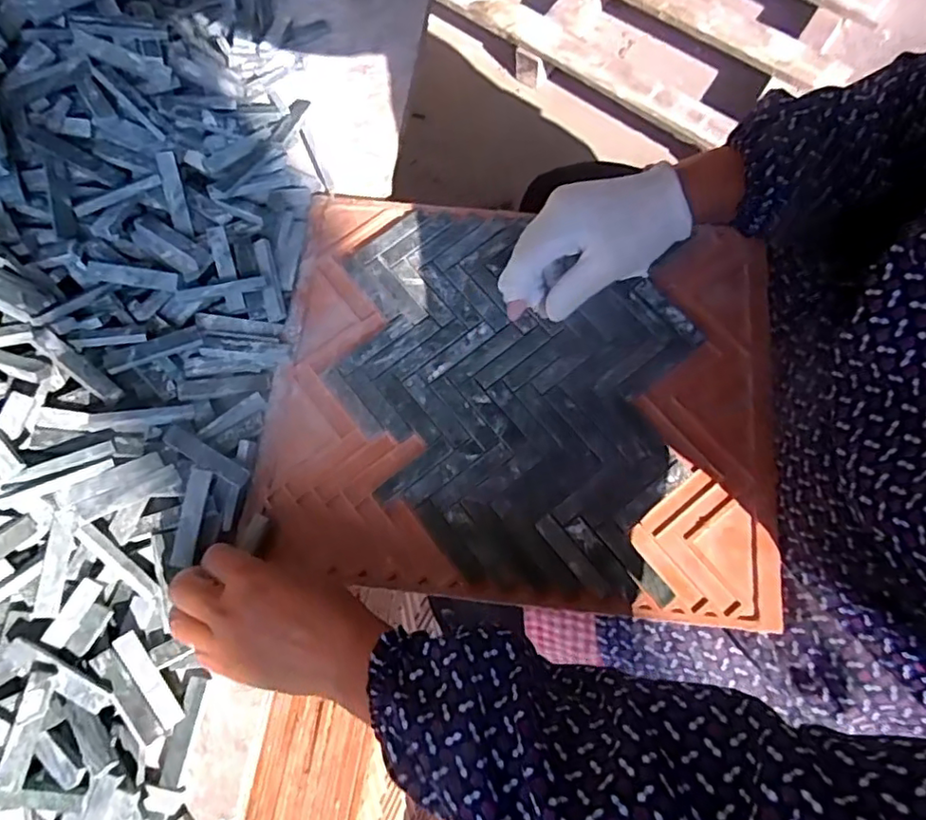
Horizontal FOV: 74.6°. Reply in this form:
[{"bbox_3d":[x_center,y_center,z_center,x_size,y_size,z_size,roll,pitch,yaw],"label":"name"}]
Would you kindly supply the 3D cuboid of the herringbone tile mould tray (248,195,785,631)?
[{"bbox_3d":[0.041,-0.014,0.437,0.347,0.025,0.284,8,74,0],"label":"herringbone tile mould tray"}]

